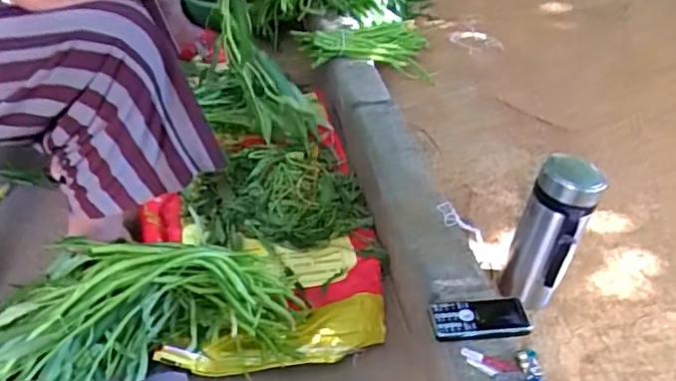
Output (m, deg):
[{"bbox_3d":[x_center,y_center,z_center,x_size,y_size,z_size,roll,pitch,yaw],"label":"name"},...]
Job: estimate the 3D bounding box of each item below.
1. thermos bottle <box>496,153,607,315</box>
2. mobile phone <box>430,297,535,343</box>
[{"bbox_3d":[0.298,0.069,0.850,0.082,0.229,0.090,1,40,-1],"label":"thermos bottle"},{"bbox_3d":[0.184,0.163,0.769,0.131,0.018,0.062,-4,40,-7],"label":"mobile phone"}]

